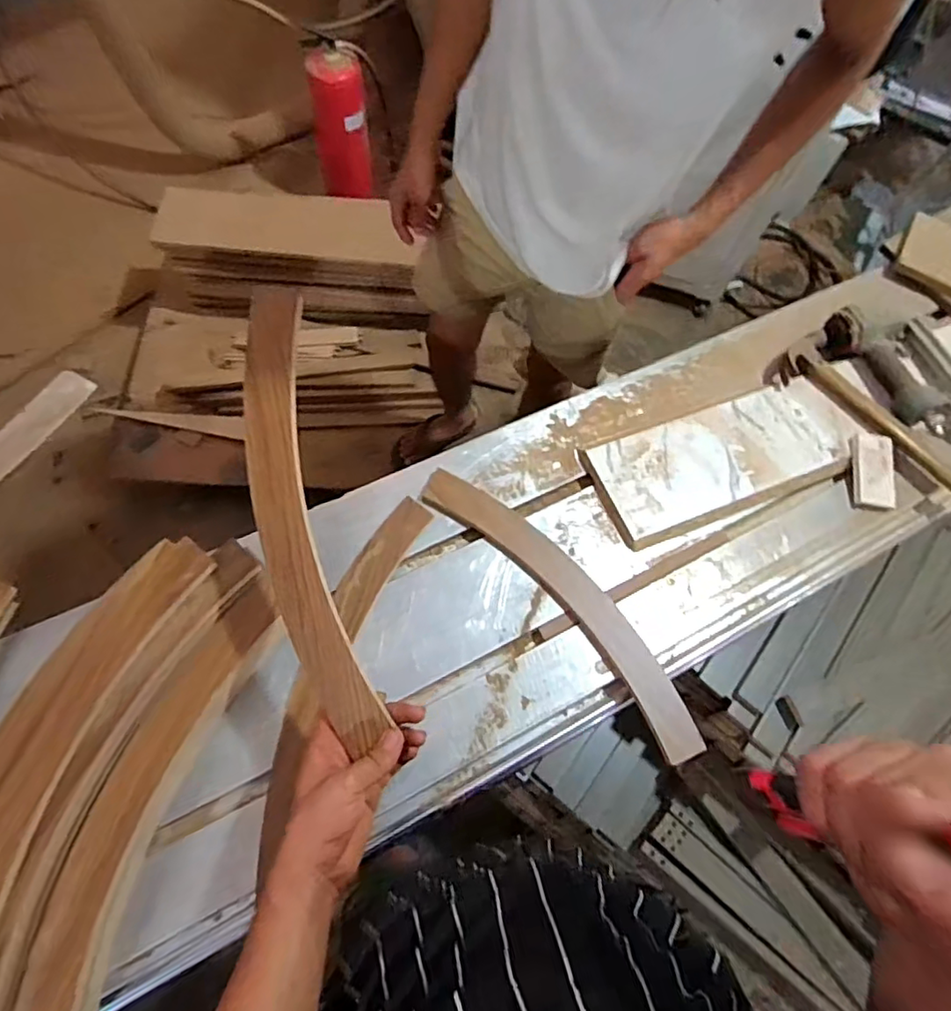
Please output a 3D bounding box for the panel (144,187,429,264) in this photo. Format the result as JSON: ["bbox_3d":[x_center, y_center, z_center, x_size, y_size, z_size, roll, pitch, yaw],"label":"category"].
[{"bbox_3d":[-0.519,-0.798,1.723,0.665,0.031,0.316,-1,55,-15],"label":"panel"}]

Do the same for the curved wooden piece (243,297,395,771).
[{"bbox_3d":[-0.163,0.008,0.561,0.075,0.022,0.423,-13,85,-9],"label":"curved wooden piece"}]

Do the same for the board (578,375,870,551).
[{"bbox_3d":[0.350,-0.072,0.841,0.388,0.017,0.155,-18,69,-13],"label":"board"}]

